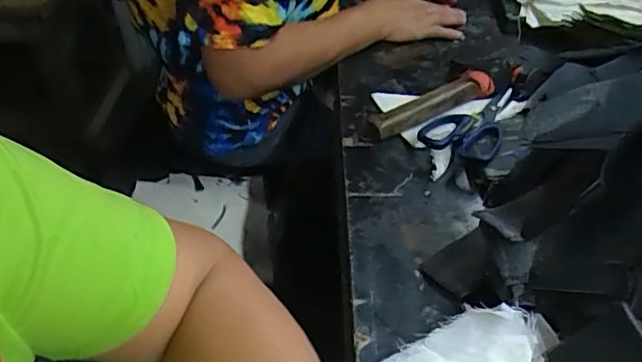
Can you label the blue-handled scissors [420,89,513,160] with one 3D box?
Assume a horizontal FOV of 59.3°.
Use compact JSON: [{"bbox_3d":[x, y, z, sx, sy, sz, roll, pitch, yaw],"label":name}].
[{"bbox_3d":[0.184,-0.069,0.655,0.088,0.024,0.139,30,49,28],"label":"blue-handled scissors"}]

